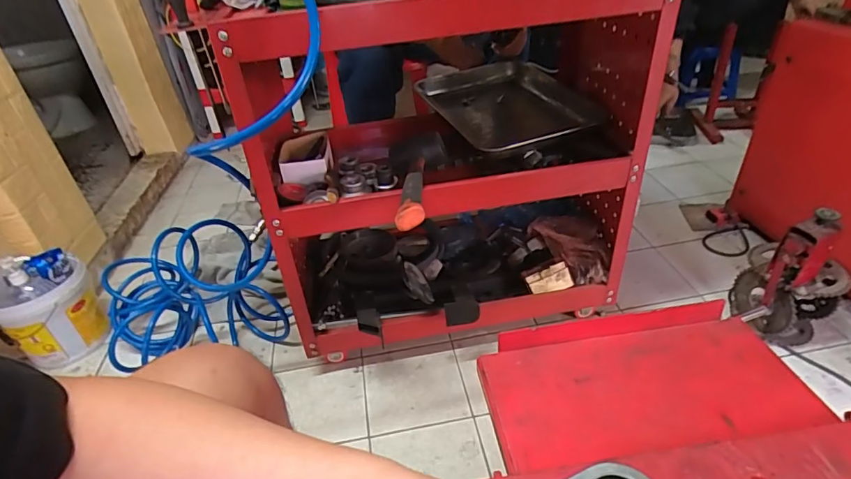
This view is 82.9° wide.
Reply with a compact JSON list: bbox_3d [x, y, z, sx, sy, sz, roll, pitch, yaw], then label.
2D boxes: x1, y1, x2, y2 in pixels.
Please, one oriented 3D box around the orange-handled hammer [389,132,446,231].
[{"bbox_3d":[-0.008,-0.114,0.858,0.109,0.066,0.380,-6,35,0],"label":"orange-handled hammer"}]

